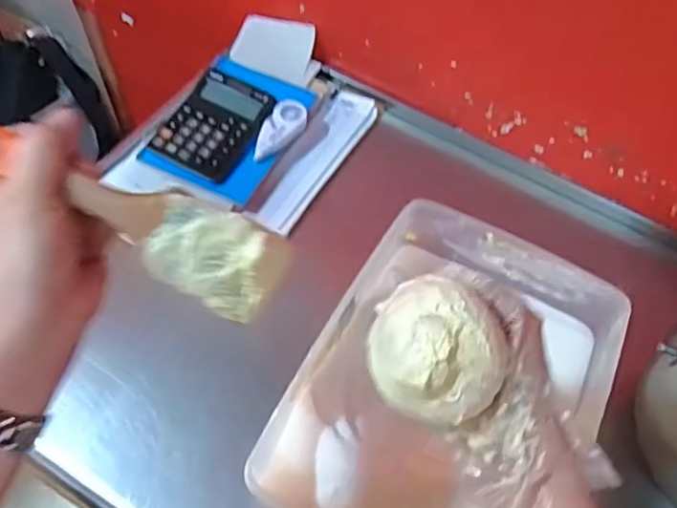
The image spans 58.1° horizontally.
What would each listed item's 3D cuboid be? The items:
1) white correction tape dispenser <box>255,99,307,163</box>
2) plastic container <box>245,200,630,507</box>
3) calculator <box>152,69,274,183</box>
[{"bbox_3d":[-0.069,-0.150,0.741,0.043,0.014,0.095,23,59,10],"label":"white correction tape dispenser"},{"bbox_3d":[0.101,0.128,0.569,0.253,0.073,0.345,28,60,13],"label":"plastic container"},{"bbox_3d":[-0.149,-0.160,0.741,0.102,0.018,0.140,23,59,11],"label":"calculator"}]

